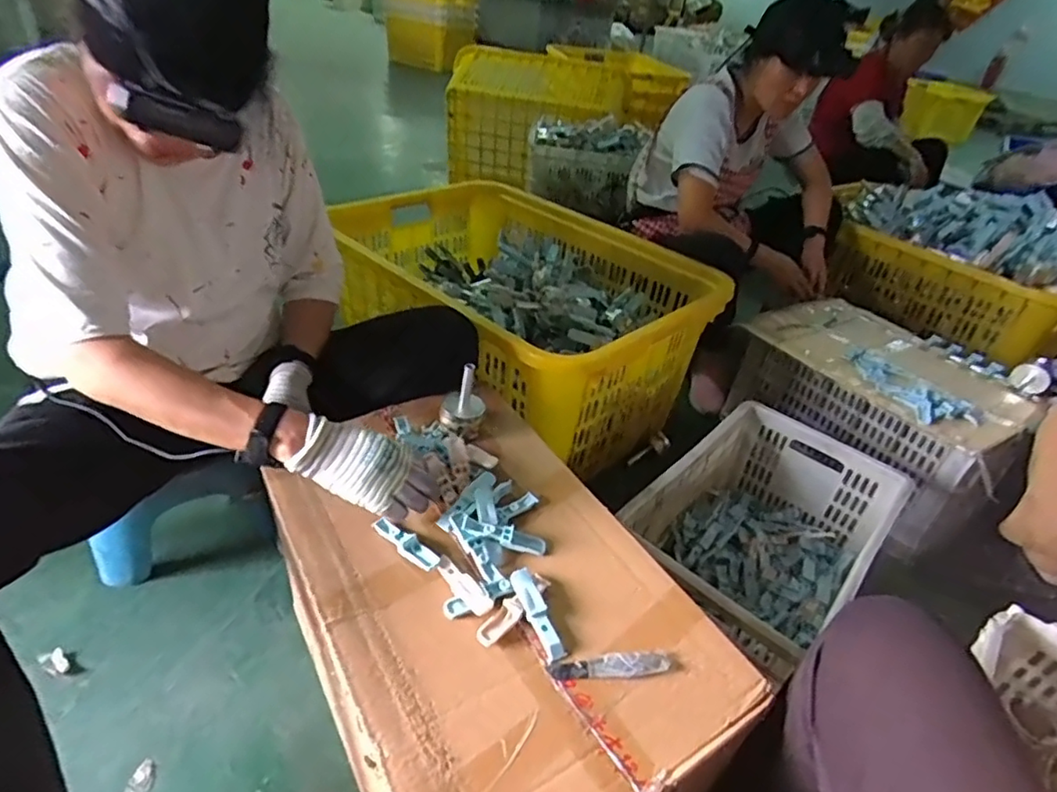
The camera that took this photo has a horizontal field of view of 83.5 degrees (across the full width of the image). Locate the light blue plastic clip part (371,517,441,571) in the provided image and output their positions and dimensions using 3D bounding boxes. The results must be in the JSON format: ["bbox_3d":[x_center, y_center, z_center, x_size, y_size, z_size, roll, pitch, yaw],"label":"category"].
[{"bbox_3d":[-0.144,0.169,0.688,0.096,0.012,0.024,27,40,25],"label":"light blue plastic clip part"}]

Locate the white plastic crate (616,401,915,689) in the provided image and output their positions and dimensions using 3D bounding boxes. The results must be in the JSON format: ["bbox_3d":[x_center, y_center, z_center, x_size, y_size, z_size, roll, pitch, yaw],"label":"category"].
[{"bbox_3d":[0.370,0.239,0.977,0.309,0.204,0.462,34,44,32],"label":"white plastic crate"}]

